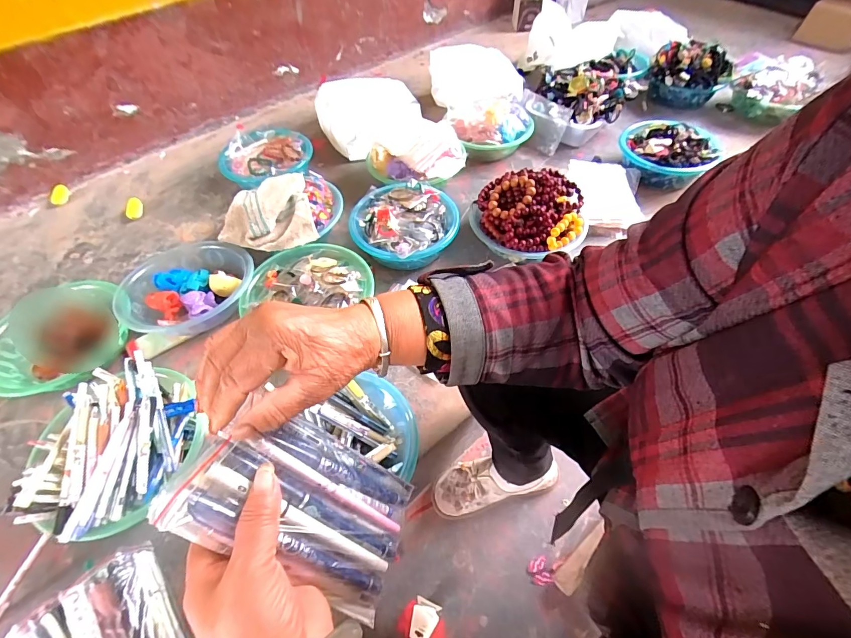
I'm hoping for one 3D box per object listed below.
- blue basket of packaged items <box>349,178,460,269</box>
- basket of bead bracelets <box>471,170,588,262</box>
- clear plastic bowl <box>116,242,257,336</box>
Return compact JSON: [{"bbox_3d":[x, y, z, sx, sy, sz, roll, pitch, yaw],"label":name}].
[{"bbox_3d":[-0.039,-0.201,0.816,0.218,0.075,0.204,-2,53,2],"label":"blue basket of packaged items"},{"bbox_3d":[0.214,-0.223,0.803,0.203,0.140,0.196,-2,53,2],"label":"basket of bead bracelets"},{"bbox_3d":[-0.454,-0.047,0.762,0.244,0.082,0.232,9,54,10],"label":"clear plastic bowl"}]

